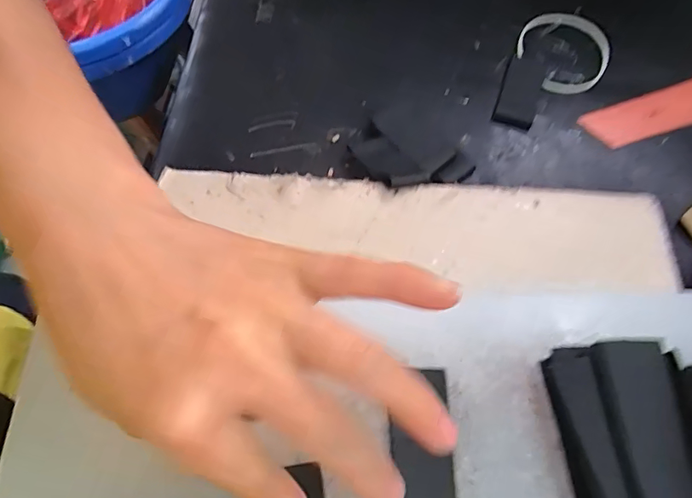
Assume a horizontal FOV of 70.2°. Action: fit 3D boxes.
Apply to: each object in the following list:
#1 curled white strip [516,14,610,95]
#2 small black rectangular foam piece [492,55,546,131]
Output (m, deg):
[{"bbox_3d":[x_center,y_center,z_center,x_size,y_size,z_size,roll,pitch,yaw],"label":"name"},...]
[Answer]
[{"bbox_3d":[0.167,-0.153,0.378,0.067,0.009,0.082,32,67,15],"label":"curled white strip"},{"bbox_3d":[0.127,-0.114,0.359,0.027,0.004,0.064,19,65,9],"label":"small black rectangular foam piece"}]

